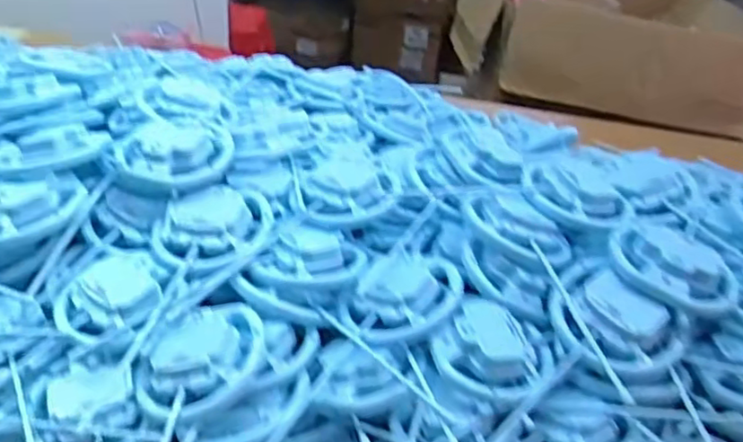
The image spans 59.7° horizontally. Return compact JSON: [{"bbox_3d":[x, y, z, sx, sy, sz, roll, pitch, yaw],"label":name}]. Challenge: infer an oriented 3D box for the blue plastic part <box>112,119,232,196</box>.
[{"bbox_3d":[-0.184,-0.064,0.602,0.105,0.045,0.092,-14,39,-28],"label":"blue plastic part"}]

